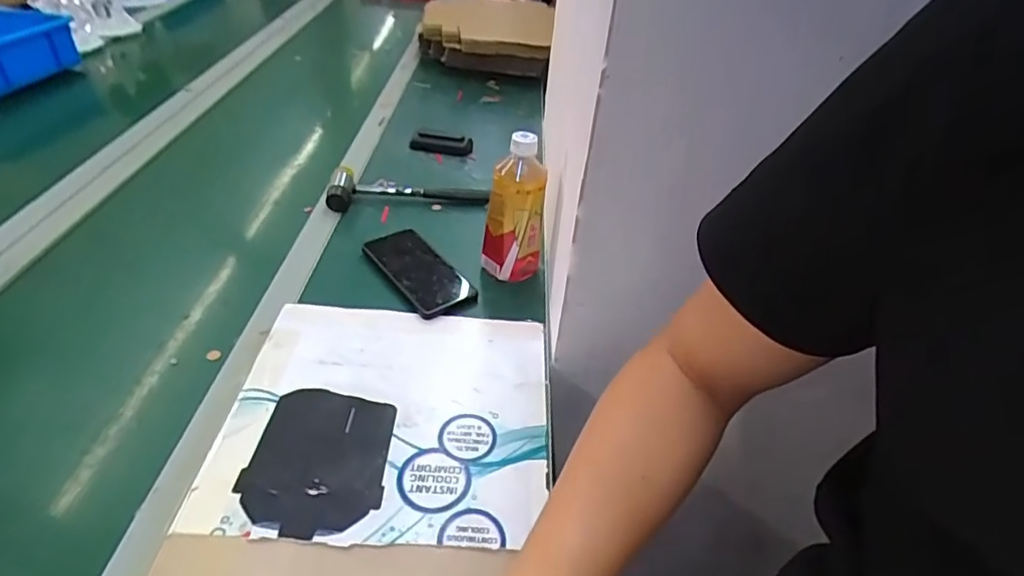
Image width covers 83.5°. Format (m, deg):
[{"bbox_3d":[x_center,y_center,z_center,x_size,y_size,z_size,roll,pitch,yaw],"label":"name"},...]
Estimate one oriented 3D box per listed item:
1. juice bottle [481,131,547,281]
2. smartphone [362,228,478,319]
[{"bbox_3d":[0.004,-0.096,0.708,0.069,0.190,0.069,5,39,-1],"label":"juice bottle"},{"bbox_3d":[-0.119,-0.023,0.731,0.079,0.012,0.166,-26,53,-34],"label":"smartphone"}]

